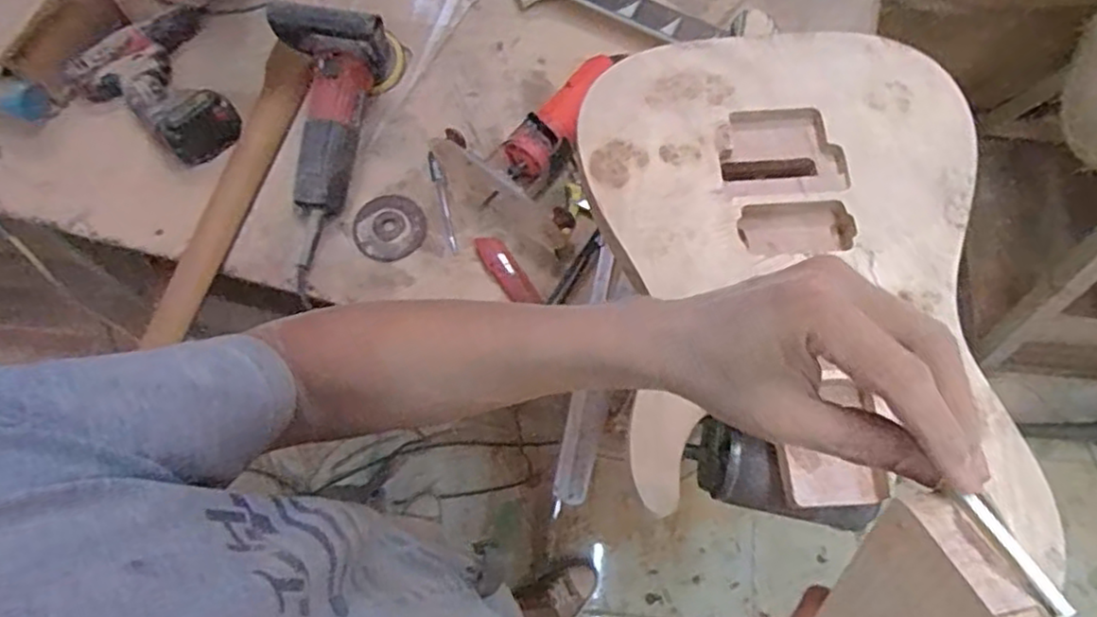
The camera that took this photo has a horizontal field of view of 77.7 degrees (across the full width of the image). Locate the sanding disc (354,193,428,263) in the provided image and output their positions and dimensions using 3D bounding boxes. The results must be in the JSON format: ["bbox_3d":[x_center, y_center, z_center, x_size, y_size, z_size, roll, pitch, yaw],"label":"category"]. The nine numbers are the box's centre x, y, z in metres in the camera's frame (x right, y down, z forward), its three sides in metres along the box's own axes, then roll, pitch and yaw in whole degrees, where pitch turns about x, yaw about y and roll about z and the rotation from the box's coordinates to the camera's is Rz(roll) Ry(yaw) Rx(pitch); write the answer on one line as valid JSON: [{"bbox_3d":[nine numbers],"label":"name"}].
[{"bbox_3d":[-0.196,-0.100,0.840,0.086,0.009,0.085,0,71,-1],"label":"sanding disc"}]

